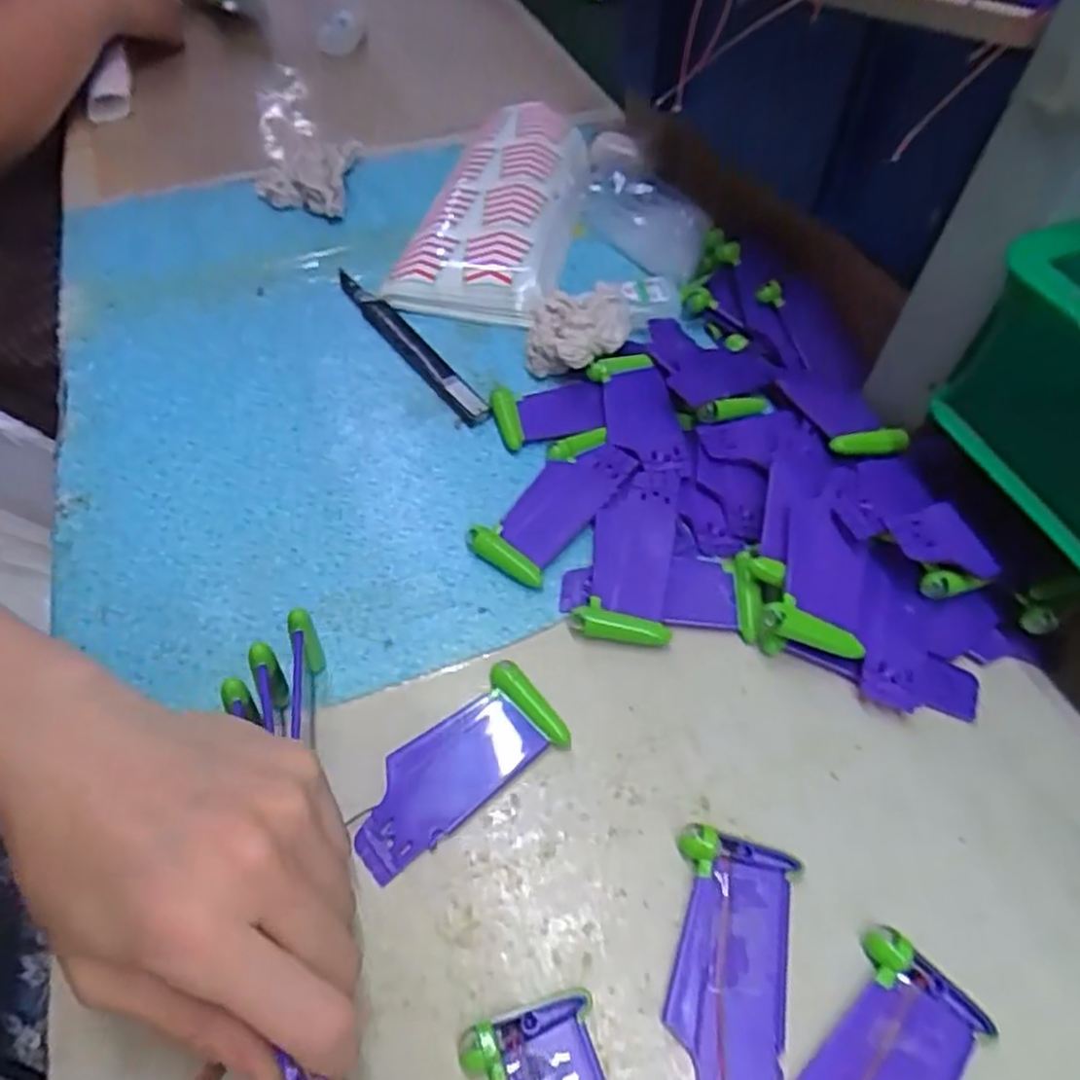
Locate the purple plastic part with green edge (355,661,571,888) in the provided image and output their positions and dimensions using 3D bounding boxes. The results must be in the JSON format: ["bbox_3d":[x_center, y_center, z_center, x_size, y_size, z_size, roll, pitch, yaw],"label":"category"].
[{"bbox_3d":[-0.034,0.089,0.284,0.089,0.010,0.039,-32,61,-22],"label":"purple plastic part with green edge"}]

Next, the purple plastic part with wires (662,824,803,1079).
[{"bbox_3d":[0.064,0.148,0.244,0.038,0.008,0.089,11,55,7],"label":"purple plastic part with wires"}]

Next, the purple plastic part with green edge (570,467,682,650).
[{"bbox_3d":[0.043,0.005,0.341,0.041,0.010,0.092,8,55,5],"label":"purple plastic part with green edge"}]

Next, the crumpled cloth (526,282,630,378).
[{"bbox_3d":[0.023,-0.123,0.415,0.057,0.029,0.052,3,54,1],"label":"crumpled cloth"}]

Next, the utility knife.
[{"bbox_3d":[-0.080,-0.118,0.427,0.016,0.008,0.149,-31,60,-21],"label":"utility knife"}]

